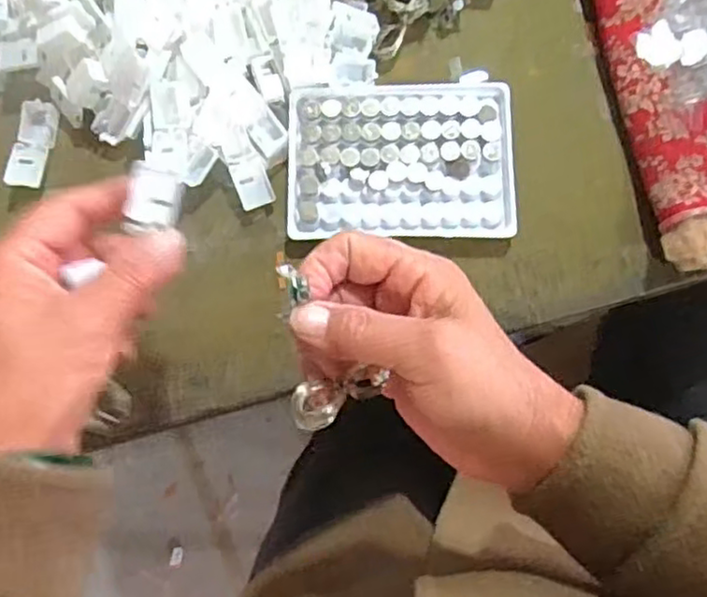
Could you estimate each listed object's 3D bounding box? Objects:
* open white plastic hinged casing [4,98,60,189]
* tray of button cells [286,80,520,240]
[{"bbox_3d":[-0.189,-0.091,0.397,0.019,0.015,0.055,2,79,2],"label":"open white plastic hinged casing"},{"bbox_3d":[0.028,-0.081,0.393,0.128,0.016,0.092,0,79,1],"label":"tray of button cells"}]

